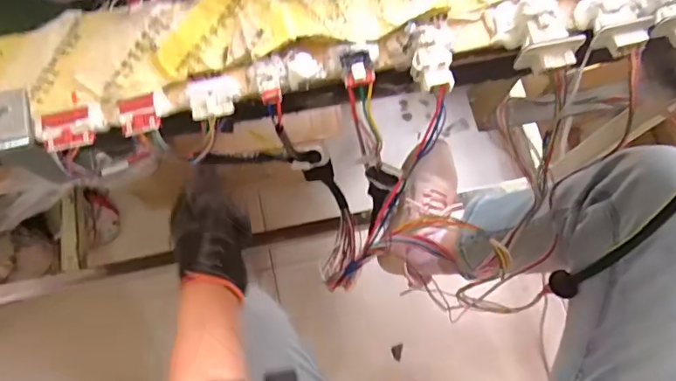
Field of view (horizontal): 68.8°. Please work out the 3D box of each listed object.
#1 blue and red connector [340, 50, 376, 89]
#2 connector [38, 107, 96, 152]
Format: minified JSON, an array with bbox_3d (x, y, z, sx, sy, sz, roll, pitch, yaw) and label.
[{"bbox_3d":[0.013,-0.085,0.340,0.021,0.008,0.023,-14,73,-6],"label":"blue and red connector"},{"bbox_3d":[-0.180,-0.040,0.327,0.035,0.006,0.026,-10,73,-5],"label":"connector"}]

